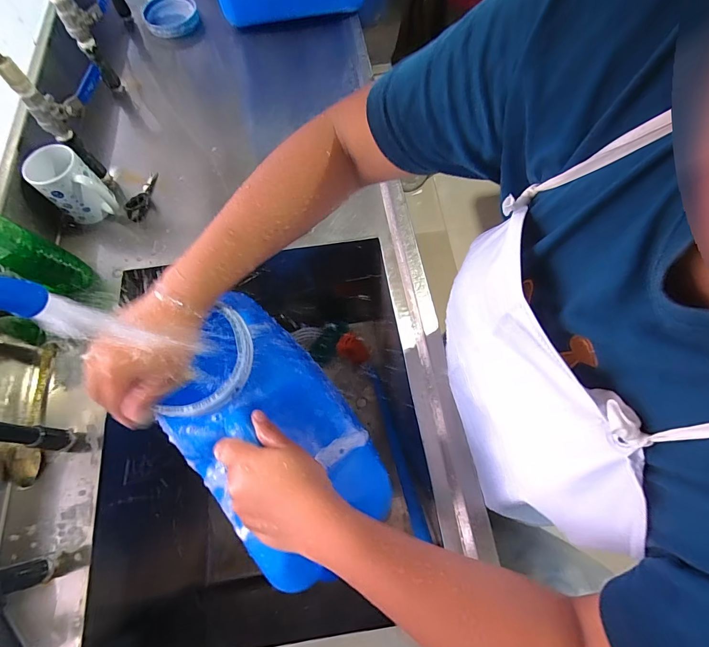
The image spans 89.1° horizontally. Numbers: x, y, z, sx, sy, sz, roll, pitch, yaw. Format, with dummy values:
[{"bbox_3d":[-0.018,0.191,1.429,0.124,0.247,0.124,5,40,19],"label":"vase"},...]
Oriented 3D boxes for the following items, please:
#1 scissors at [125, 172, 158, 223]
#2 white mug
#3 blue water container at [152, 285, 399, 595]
[{"bbox_3d":[-0.372,-0.229,0.633,0.021,0.043,0.102,9,69,7],"label":"scissors"},{"bbox_3d":[-0.452,-0.219,0.581,0.106,0.097,0.083,39,75,17],"label":"white mug"},{"bbox_3d":[-0.096,0.114,0.385,0.178,0.148,0.285,-34,70,-11],"label":"blue water container"}]

